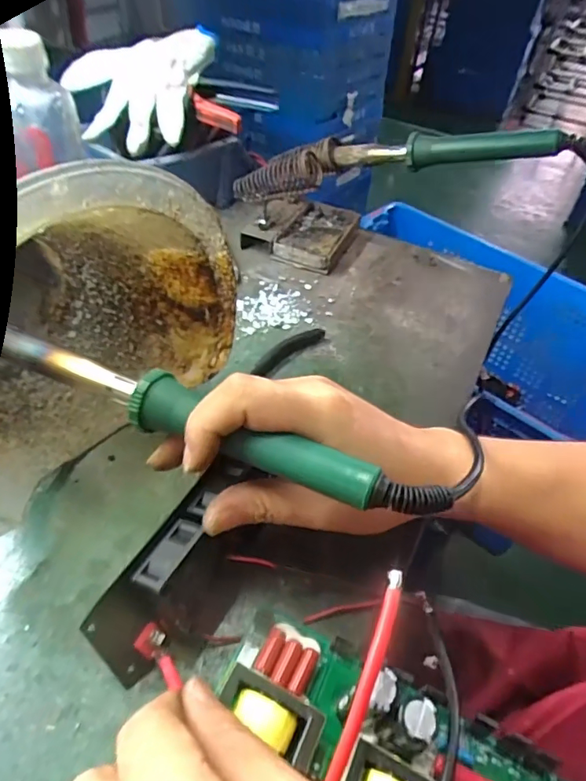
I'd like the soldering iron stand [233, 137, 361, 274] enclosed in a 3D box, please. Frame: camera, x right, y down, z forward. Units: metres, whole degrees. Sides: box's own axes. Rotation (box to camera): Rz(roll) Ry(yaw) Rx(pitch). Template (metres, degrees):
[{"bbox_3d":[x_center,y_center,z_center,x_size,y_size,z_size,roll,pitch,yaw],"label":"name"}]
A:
[{"bbox_3d":[0.008,-0.205,0.538,0.124,0.094,0.109,21,47,14],"label":"soldering iron stand"}]

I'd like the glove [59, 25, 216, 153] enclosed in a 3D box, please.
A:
[{"bbox_3d":[-0.164,-0.315,0.529,0.146,0.045,0.139,11,73,9],"label":"glove"}]

